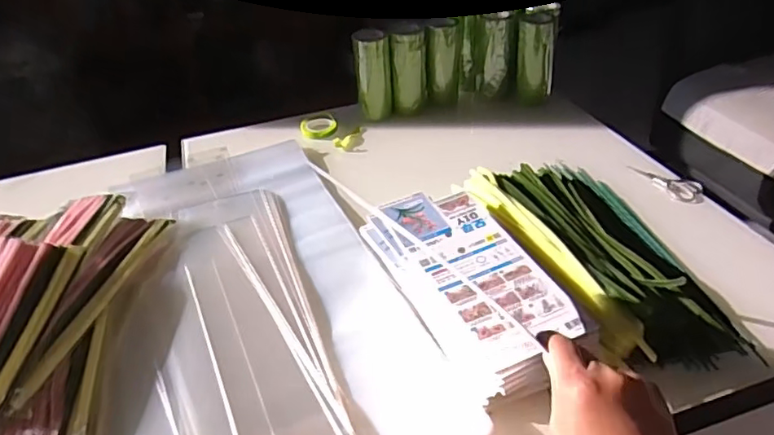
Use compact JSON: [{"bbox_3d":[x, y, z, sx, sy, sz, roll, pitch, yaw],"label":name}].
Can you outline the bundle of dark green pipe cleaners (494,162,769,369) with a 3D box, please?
[{"bbox_3d":[0.249,0.021,0.678,0.167,0.057,0.368,-10,37,-6],"label":"bundle of dark green pipe cleaners"}]

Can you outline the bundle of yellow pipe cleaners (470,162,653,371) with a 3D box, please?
[{"bbox_3d":[0.175,0.033,0.644,0.045,0.026,0.325,-15,37,-12],"label":"bundle of yellow pipe cleaners"}]

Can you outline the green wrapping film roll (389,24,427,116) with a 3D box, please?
[{"bbox_3d":[0.040,-0.262,1.024,0.061,0.150,0.057,-4,37,3],"label":"green wrapping film roll"}]

